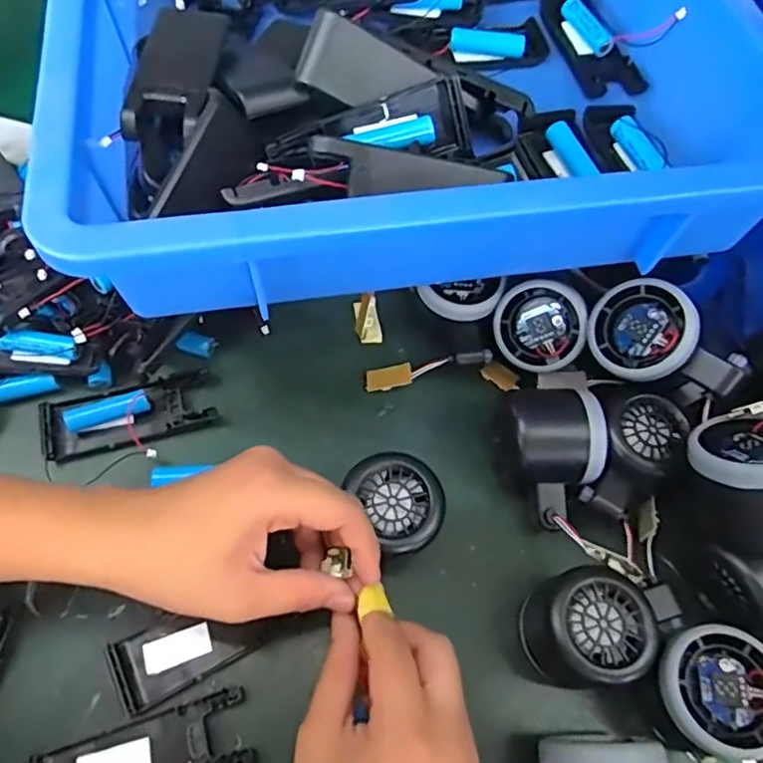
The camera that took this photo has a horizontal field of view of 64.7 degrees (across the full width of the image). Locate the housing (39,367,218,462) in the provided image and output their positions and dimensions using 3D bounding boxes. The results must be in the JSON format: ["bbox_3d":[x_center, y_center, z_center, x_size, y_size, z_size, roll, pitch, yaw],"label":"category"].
[{"bbox_3d":[-0.158,0.021,0.380,0.101,0.019,0.038,-13,66,-10],"label":"housing"}]

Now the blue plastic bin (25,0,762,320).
[{"bbox_3d":[0.005,-0.294,0.390,0.369,0.090,0.534,-5,65,-7],"label":"blue plastic bin"}]

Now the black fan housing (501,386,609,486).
[{"bbox_3d":[0.100,0.035,0.365,0.057,0.045,0.057,-2,64,-5],"label":"black fan housing"}]

